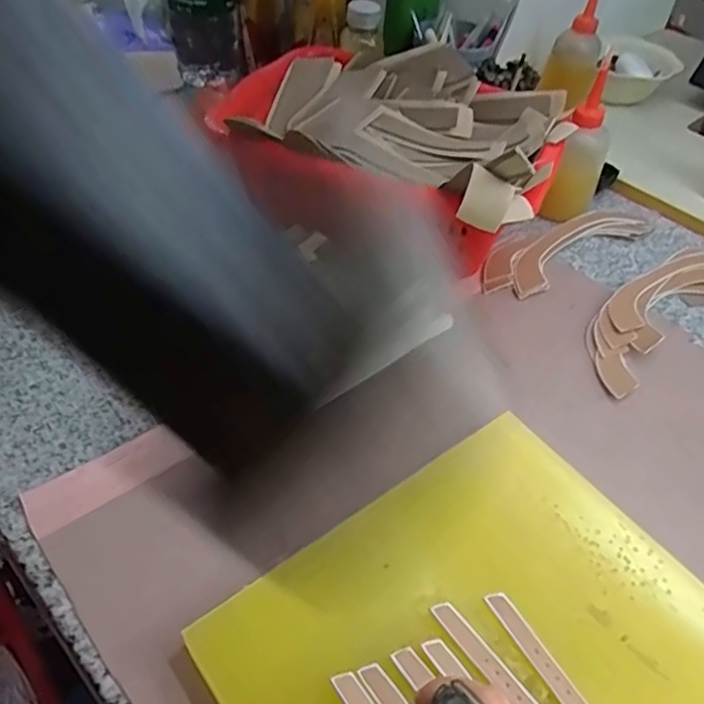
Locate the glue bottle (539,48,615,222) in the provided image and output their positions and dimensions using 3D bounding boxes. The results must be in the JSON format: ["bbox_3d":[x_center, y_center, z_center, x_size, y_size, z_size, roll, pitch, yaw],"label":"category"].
[{"bbox_3d":[0.234,-0.201,0.620,0.046,0.141,0.048,25,50,17],"label":"glue bottle"}]

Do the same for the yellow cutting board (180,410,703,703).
[{"bbox_3d":[0.115,0.205,0.312,0.266,0.020,0.338,-27,55,-27],"label":"yellow cutting board"}]

